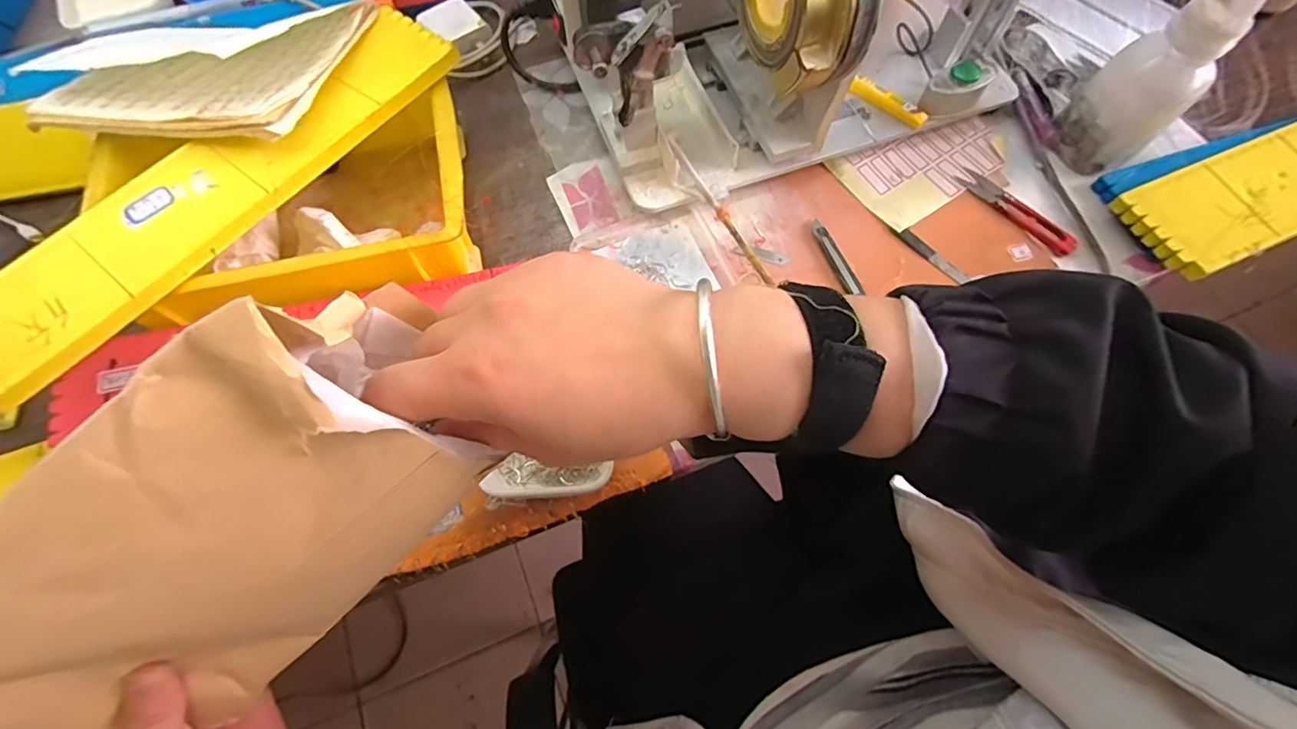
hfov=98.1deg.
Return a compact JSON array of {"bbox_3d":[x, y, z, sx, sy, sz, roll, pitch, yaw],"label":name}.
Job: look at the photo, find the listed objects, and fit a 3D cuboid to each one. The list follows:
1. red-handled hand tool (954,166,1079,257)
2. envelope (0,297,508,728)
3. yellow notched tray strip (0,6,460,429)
[{"bbox_3d":[0.293,-0.124,0.451,0.019,0.004,0.103,-42,71,0],"label":"red-handled hand tool"},{"bbox_3d":[-0.165,0.081,0.214,0.209,0.137,0.026,-37,50,3],"label":"envelope"},{"bbox_3d":[-0.278,-0.121,0.367,0.086,0.015,0.345,35,71,14],"label":"yellow notched tray strip"}]

